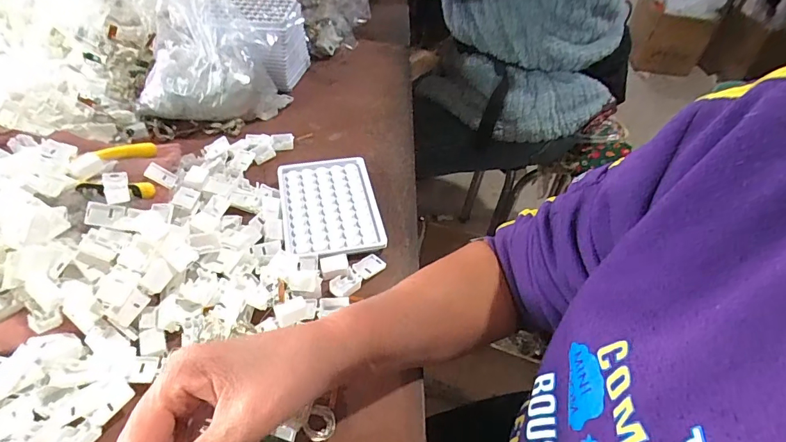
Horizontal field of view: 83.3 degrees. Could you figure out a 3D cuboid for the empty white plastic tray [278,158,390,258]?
[{"bbox_3d":[-0.065,-0.016,0.452,0.094,0.017,0.126,-8,46,-12],"label":"empty white plastic tray"}]

